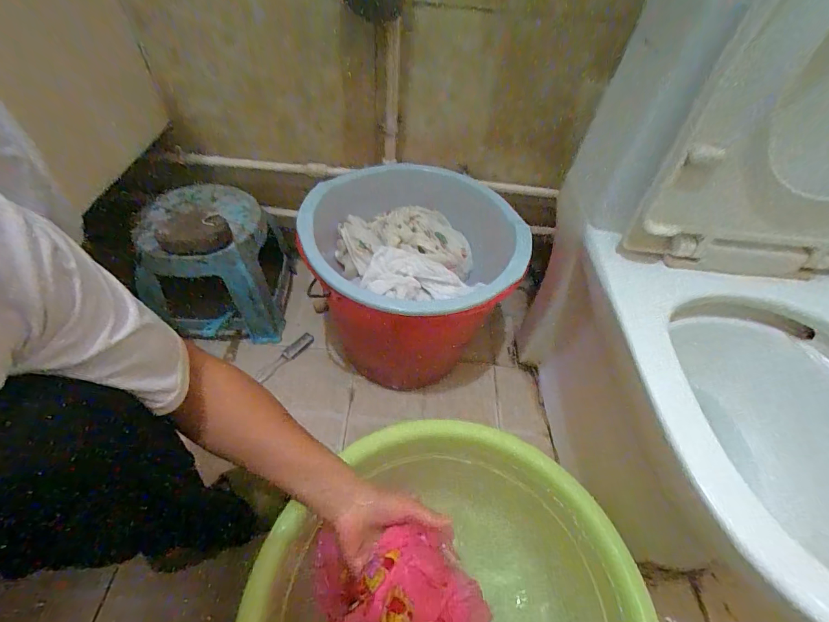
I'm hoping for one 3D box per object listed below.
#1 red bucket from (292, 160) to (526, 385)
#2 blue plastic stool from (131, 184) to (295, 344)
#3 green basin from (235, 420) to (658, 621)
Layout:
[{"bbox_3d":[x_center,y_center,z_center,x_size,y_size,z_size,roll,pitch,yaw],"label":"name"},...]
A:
[{"bbox_3d":[0.004,-0.038,0.758,0.365,0.376,0.339,3,51,-3],"label":"red bucket"},{"bbox_3d":[-0.404,-0.099,0.783,0.218,0.243,0.240,-5,52,-10],"label":"blue plastic stool"},{"bbox_3d":[0.044,0.383,0.465,0.442,0.136,0.431,3,51,-3],"label":"green basin"}]

